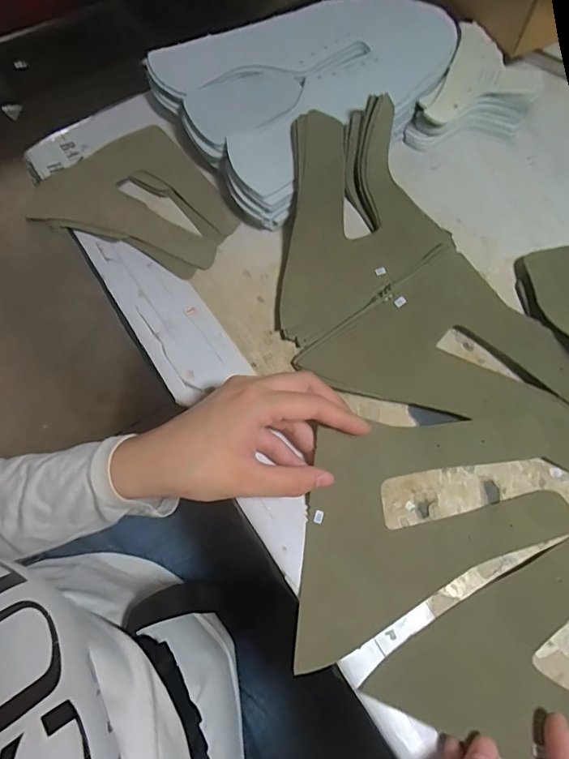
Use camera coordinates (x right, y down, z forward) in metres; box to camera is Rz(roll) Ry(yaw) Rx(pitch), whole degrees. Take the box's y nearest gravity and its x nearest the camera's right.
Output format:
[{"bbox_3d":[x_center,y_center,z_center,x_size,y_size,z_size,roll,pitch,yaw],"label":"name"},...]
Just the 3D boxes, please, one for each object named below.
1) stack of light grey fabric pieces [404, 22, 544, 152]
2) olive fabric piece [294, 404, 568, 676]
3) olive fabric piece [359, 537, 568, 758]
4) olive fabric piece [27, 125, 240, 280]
[{"bbox_3d":[0.176,-0.253,0.424,0.086,0.041,0.122,27,69,13],"label":"stack of light grey fabric pieces"},{"bbox_3d":[0.101,0.090,0.291,0.194,0.013,0.128,-6,71,-1],"label":"olive fabric piece"},{"bbox_3d":[0.146,0.135,0.266,0.151,0.019,0.145,19,67,9],"label":"olive fabric piece"},{"bbox_3d":[-0.122,-0.159,0.407,0.172,0.009,0.124,30,70,14],"label":"olive fabric piece"}]

